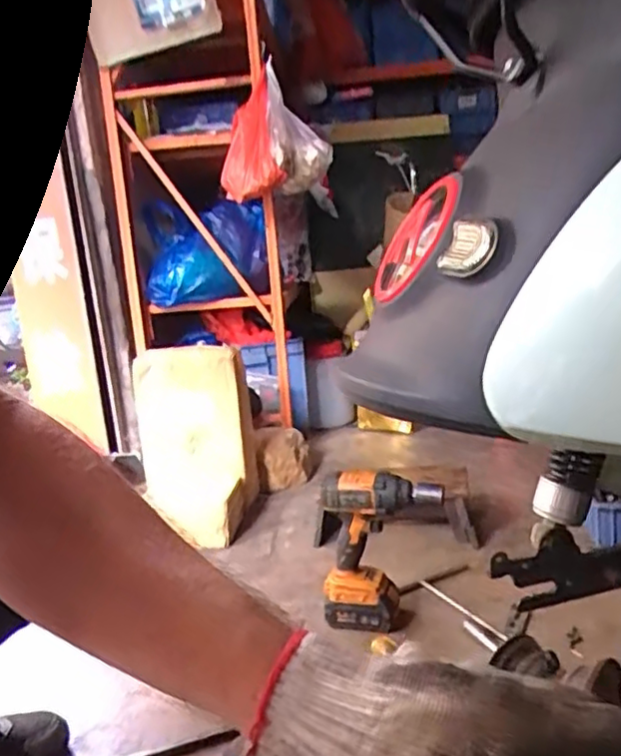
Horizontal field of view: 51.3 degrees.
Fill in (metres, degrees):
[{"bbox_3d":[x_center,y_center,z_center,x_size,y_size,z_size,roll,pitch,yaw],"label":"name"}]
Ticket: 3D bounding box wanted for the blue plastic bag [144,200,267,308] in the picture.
[{"bbox_3d":[-0.269,-0.324,1.673,0.309,0.249,0.113,-4,11,4],"label":"blue plastic bag"}]

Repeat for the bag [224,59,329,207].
[{"bbox_3d":[-0.100,-0.575,1.528,0.192,0.284,0.226,-10,12,-23],"label":"bag"}]

